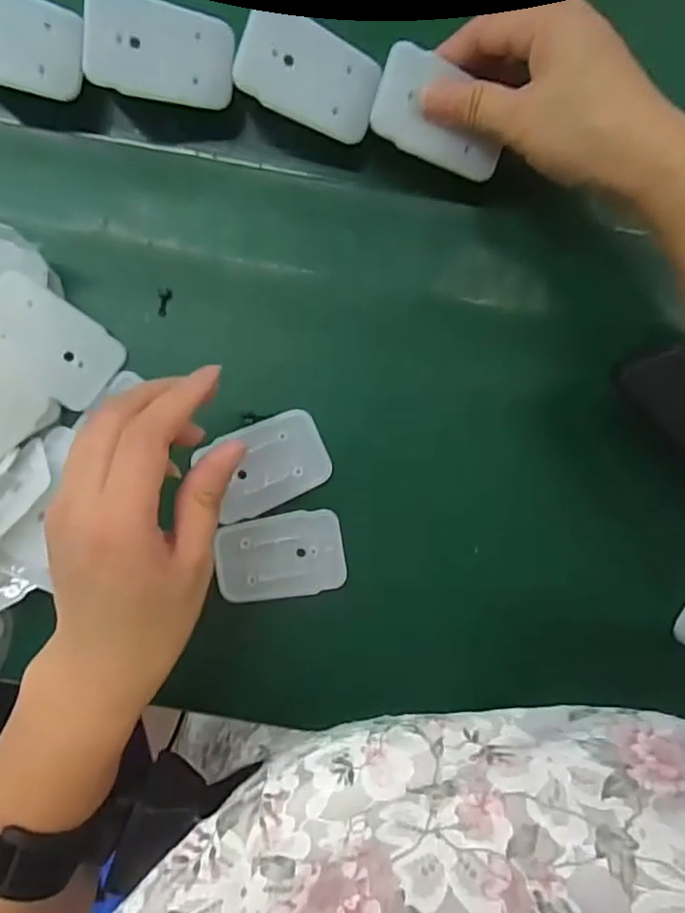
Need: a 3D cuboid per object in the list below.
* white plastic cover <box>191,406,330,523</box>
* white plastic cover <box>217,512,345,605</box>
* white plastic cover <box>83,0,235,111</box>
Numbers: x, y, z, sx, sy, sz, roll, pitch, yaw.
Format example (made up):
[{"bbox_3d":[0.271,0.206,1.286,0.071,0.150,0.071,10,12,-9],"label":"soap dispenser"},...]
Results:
[{"bbox_3d":[-0.041,0.005,0.321,0.064,0.006,0.045,-23,94,0],"label":"white plastic cover"},{"bbox_3d":[-0.034,0.055,0.326,0.068,0.004,0.045,-9,94,-1],"label":"white plastic cover"},{"bbox_3d":[-0.086,-0.193,0.285,0.067,0.004,0.043,3,96,-20],"label":"white plastic cover"}]

